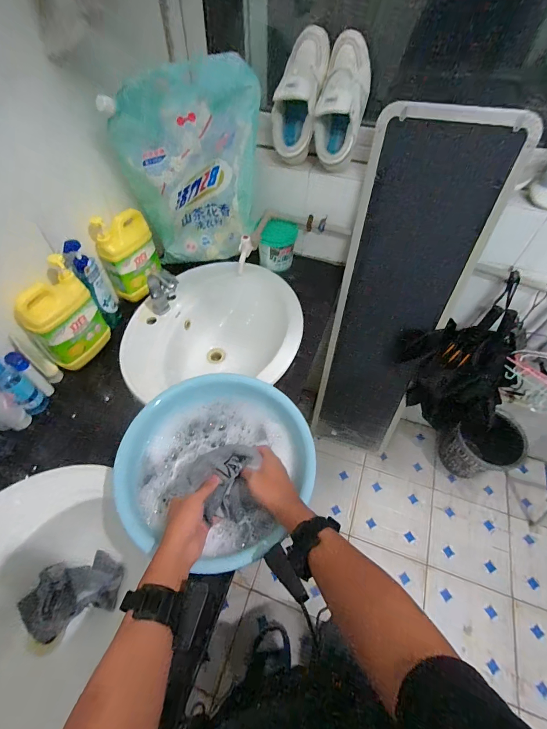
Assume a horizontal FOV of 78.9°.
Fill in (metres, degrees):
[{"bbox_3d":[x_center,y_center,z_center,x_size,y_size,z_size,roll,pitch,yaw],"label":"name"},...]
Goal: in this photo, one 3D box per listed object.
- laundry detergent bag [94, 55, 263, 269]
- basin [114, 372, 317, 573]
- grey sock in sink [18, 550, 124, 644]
[{"bbox_3d":[-0.199,-0.474,0.881,0.346,0.458,0.080,-15,55,-12],"label":"laundry detergent bag"},{"bbox_3d":[-0.100,0.174,0.579,0.320,0.088,0.287,15,58,15],"label":"basin"},{"bbox_3d":[-0.380,0.424,0.623,0.186,0.066,0.113,-21,56,-10],"label":"grey sock in sink"}]

